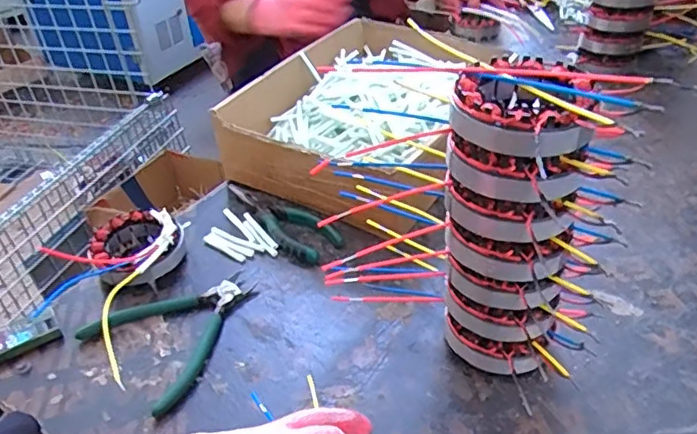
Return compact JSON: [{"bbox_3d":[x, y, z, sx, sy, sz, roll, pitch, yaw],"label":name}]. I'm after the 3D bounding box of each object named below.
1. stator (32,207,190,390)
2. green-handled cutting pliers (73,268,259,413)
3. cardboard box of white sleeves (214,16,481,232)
[{"bbox_3d":[-0.219,0.052,0.536,0.103,0.054,0.177,3,38,9],"label":"stator"},{"bbox_3d":[-0.141,0.088,0.494,0.114,0.018,0.133,25,46,33],"label":"green-handled cutting pliers"},{"bbox_3d":[0.007,-0.131,0.713,0.187,0.093,0.317,18,42,26],"label":"cardboard box of white sleeves"}]

